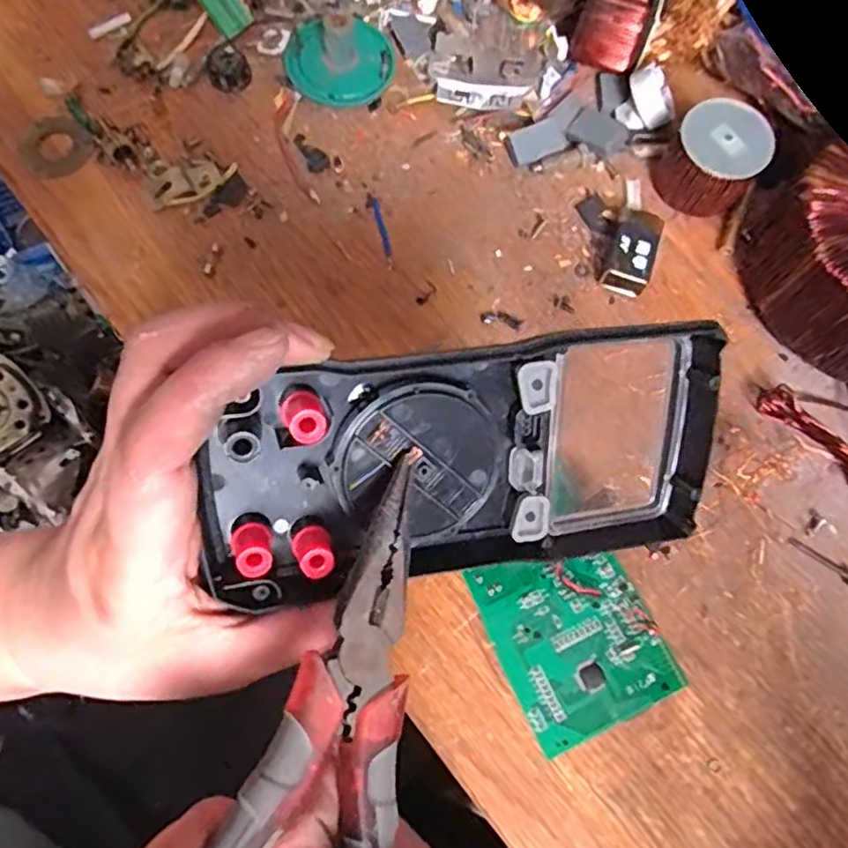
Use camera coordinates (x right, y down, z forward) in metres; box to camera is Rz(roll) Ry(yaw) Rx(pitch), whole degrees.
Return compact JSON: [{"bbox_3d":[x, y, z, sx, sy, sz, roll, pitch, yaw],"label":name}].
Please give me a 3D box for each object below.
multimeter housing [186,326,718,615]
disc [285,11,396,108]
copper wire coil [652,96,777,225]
[{"bbox_3d":[0.022,0.016,0.223,0.181,0.025,0.081,-9,111,-15],"label":"multimeter housing"},{"bbox_3d":[-0.053,-0.232,0.413,0.068,0.031,0.064,-4,72,-3],"label":"disc"},{"bbox_3d":[0.165,-0.151,0.387,0.051,0.042,0.053,0,73,-1],"label":"copper wire coil"}]

